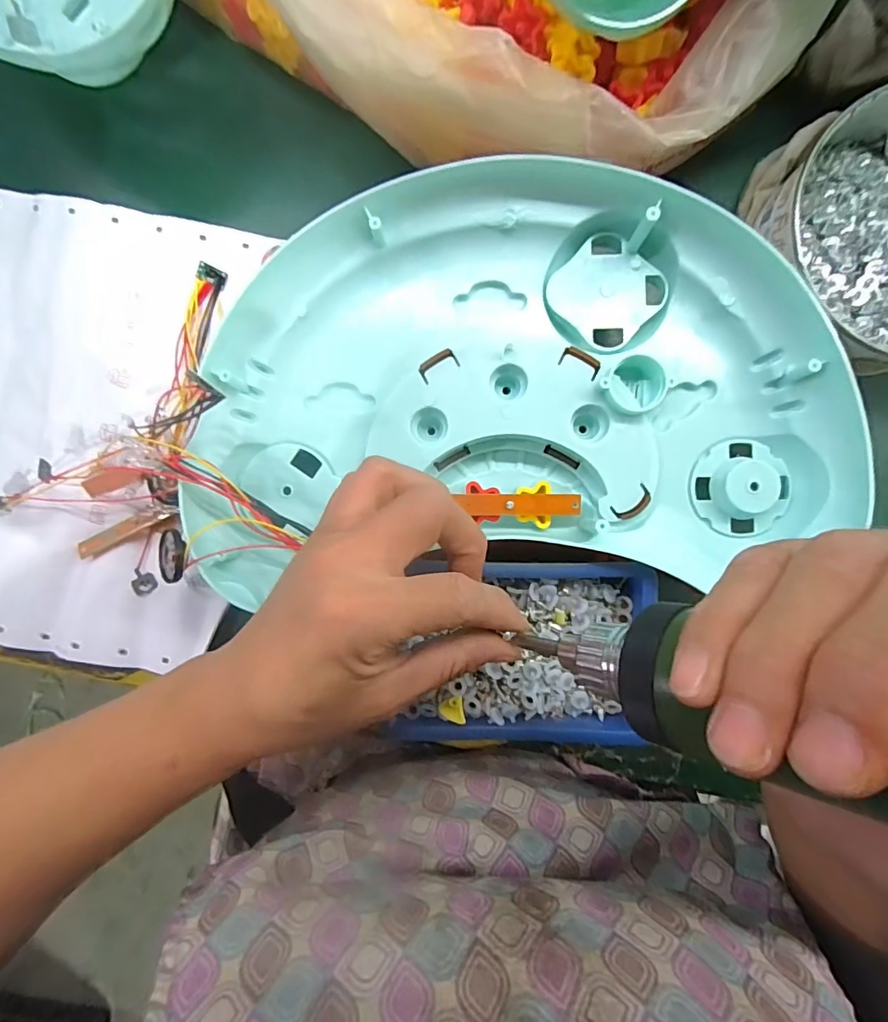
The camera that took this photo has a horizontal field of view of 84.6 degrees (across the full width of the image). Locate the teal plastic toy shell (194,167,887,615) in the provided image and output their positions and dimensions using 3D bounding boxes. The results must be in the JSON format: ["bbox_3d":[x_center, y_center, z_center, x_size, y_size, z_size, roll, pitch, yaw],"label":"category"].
[{"bbox_3d":[0.035,-0.067,0.270,0.334,0.055,0.217,-2,89,2],"label":"teal plastic toy shell"}]

